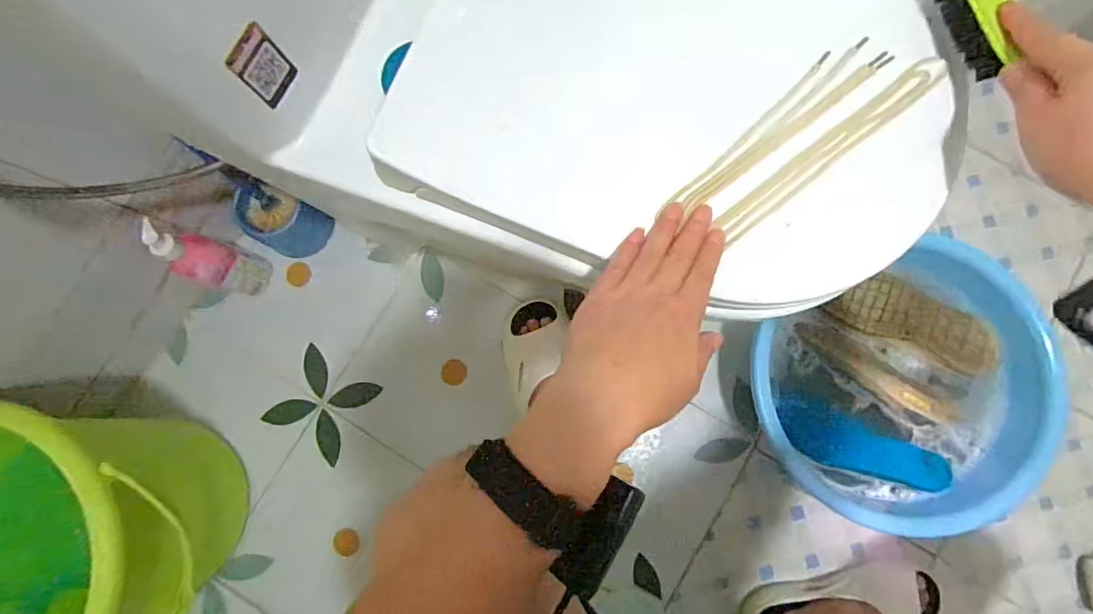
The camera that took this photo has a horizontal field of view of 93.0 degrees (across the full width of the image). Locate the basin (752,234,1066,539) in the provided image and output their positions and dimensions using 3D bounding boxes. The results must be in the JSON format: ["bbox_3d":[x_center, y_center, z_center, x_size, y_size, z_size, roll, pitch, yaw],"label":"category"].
[{"bbox_3d":[0.488,0.123,0.719,0.332,0.138,0.325,0,83,4],"label":"basin"}]

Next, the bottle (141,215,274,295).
[{"bbox_3d":[-0.462,-0.059,0.716,0.046,0.201,0.062,11,84,5],"label":"bottle"}]

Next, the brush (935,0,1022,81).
[{"bbox_3d":[0.319,-0.210,0.378,0.032,0.034,0.080,-20,82,1],"label":"brush"}]

